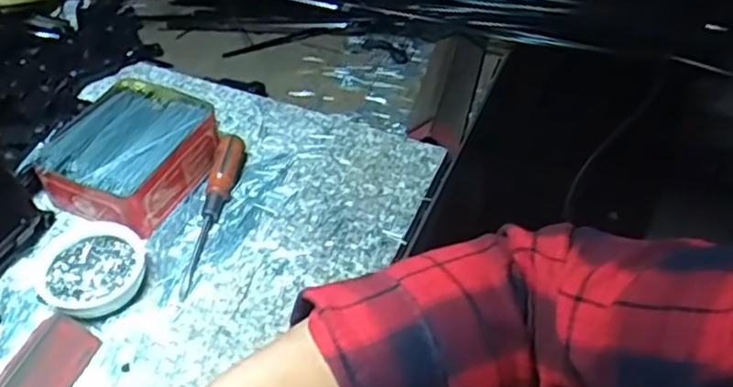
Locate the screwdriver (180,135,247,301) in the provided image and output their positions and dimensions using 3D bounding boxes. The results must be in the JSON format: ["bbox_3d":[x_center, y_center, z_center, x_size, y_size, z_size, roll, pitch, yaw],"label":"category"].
[{"bbox_3d":[-0.120,0.011,0.533,0.021,0.025,0.149,6,47,5],"label":"screwdriver"}]

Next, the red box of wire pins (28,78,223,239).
[{"bbox_3d":[-0.191,-0.033,0.559,0.108,0.043,0.128,20,50,18],"label":"red box of wire pins"}]

